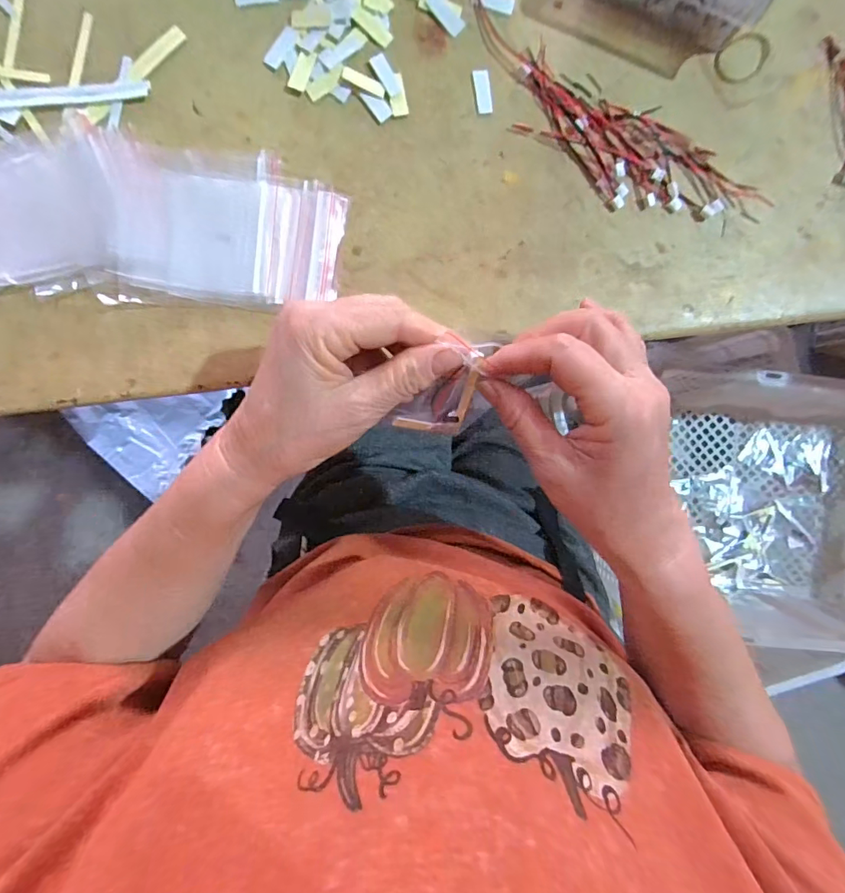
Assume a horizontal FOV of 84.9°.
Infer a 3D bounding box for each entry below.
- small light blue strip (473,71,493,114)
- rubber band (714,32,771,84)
[{"bbox_3d":[0.040,-0.234,0.304,0.011,0.004,0.027,-7,92,-4],"label":"small light blue strip"},{"bbox_3d":[0.220,-0.265,0.315,0.042,0.007,0.027,-22,102,-3],"label":"rubber band"}]

